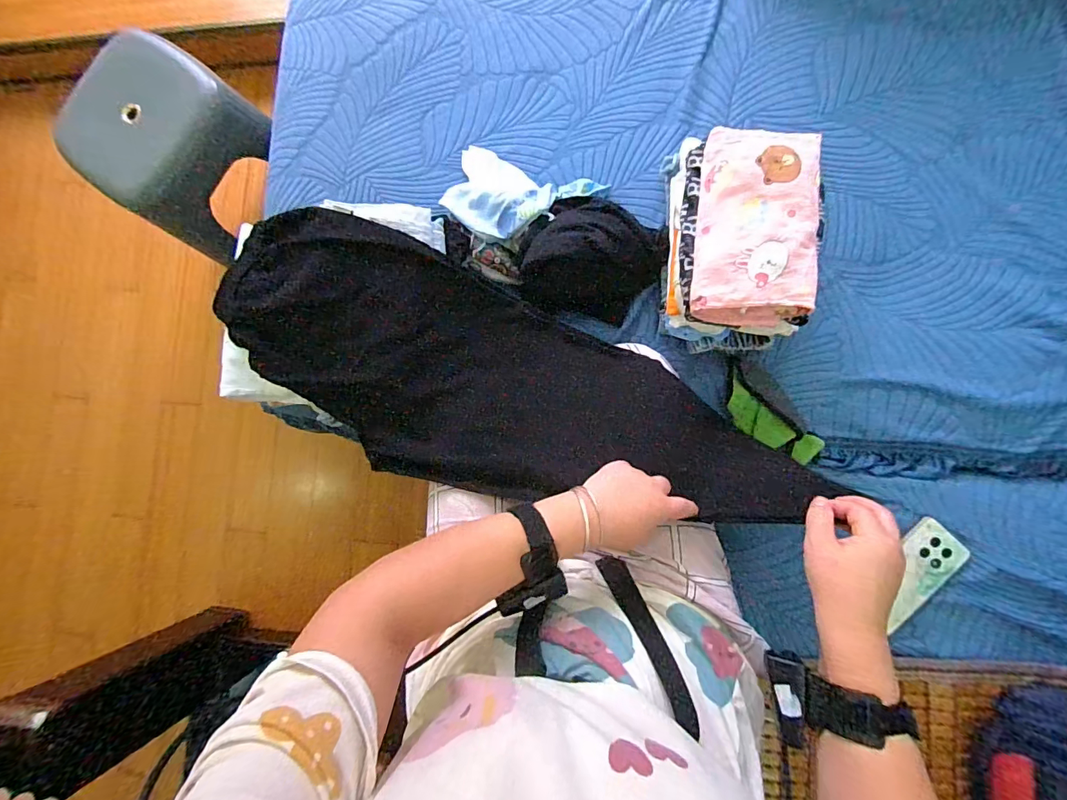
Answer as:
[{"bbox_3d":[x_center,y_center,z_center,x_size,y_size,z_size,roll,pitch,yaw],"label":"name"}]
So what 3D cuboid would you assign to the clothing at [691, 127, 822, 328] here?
[{"bbox_3d":[0.263,-0.209,0.537,0.129,0.040,0.236,7,86,9],"label":"clothing"}]

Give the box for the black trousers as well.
[{"bbox_3d":[-0.032,-0.005,0.604,0.807,0.056,0.269,22,89,-2],"label":"black trousers"}]

